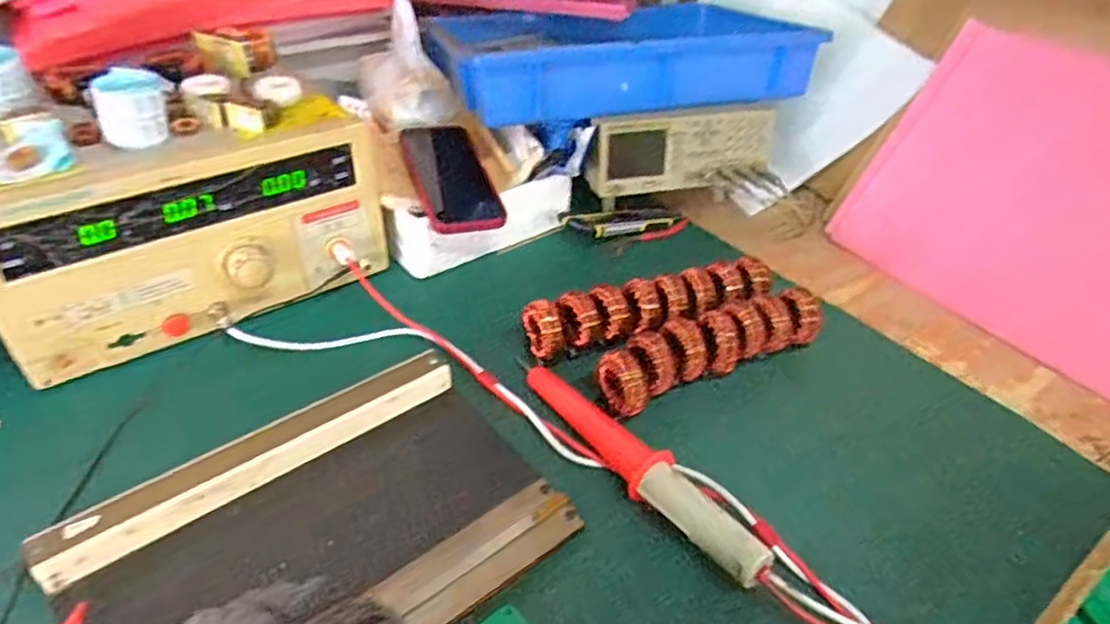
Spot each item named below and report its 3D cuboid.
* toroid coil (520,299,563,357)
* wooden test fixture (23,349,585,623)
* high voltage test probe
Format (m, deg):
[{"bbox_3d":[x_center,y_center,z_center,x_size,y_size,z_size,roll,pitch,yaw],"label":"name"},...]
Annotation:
[{"bbox_3d":[-0.013,0.021,0.610,0.029,0.044,0.046,-10,41,-17],"label":"toroid coil"},{"bbox_3d":[-0.156,0.149,0.458,0.296,0.033,0.193,-25,47,-31],"label":"wooden test fixture"},{"bbox_3d":[0.056,0.107,0.521,0.034,0.035,0.256,-24,46,-30],"label":"high voltage test probe"}]

